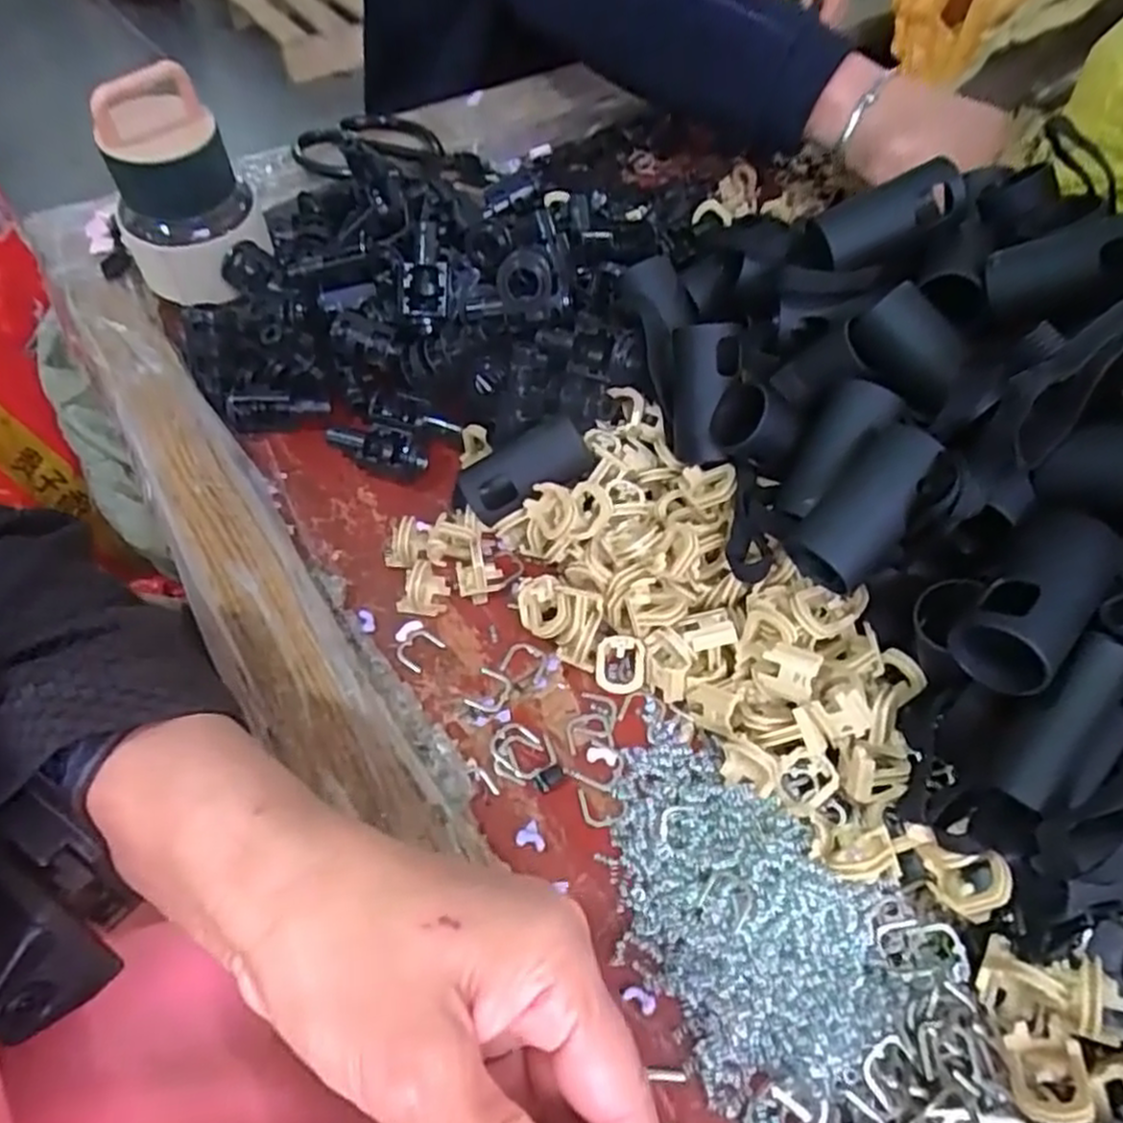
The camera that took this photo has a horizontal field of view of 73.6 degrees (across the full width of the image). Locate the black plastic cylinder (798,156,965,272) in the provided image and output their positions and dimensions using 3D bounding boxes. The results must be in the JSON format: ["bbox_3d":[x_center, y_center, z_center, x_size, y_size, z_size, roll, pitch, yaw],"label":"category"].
[{"bbox_3d":[0.142,-0.151,0.331,0.070,0.021,0.023,-20,55,6],"label":"black plastic cylinder"}]

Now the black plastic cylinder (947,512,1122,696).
[{"bbox_3d":[0.160,0.013,0.250,0.033,0.029,0.064,36,62,24],"label":"black plastic cylinder"}]

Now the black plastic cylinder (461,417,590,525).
[{"bbox_3d":[-0.018,-0.041,0.355,0.062,0.024,0.028,-28,54,13],"label":"black plastic cylinder"}]

